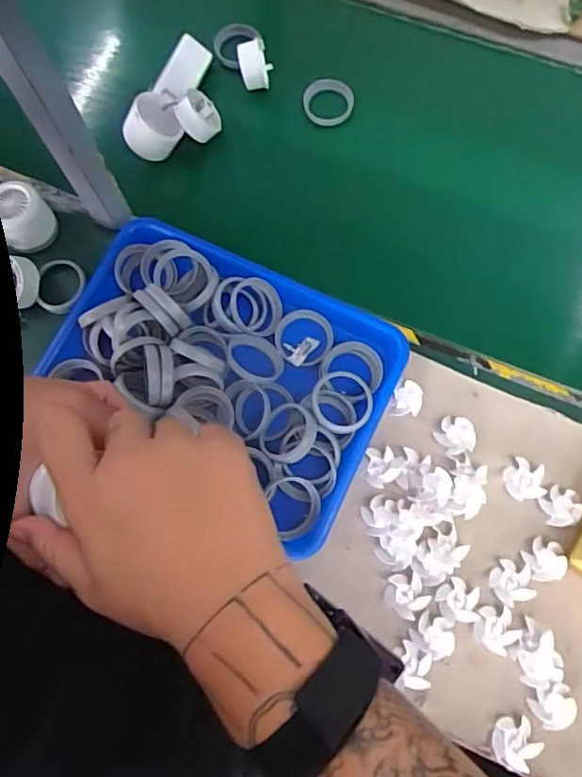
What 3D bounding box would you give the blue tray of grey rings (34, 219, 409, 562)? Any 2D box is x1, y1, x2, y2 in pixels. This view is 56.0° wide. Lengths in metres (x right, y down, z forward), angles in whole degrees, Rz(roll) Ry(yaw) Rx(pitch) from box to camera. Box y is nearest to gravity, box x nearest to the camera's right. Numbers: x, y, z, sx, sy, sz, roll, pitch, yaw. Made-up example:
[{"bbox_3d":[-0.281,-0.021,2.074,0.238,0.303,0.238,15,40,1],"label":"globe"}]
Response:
[{"bbox_3d":[-0.082,-0.020,0.551,0.346,0.060,0.248,25,75,9],"label":"blue tray of grey rings"}]

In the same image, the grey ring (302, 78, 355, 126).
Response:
[{"bbox_3d":[0.047,-0.359,0.684,0.062,0.015,0.063,-1,73,2],"label":"grey ring"}]

